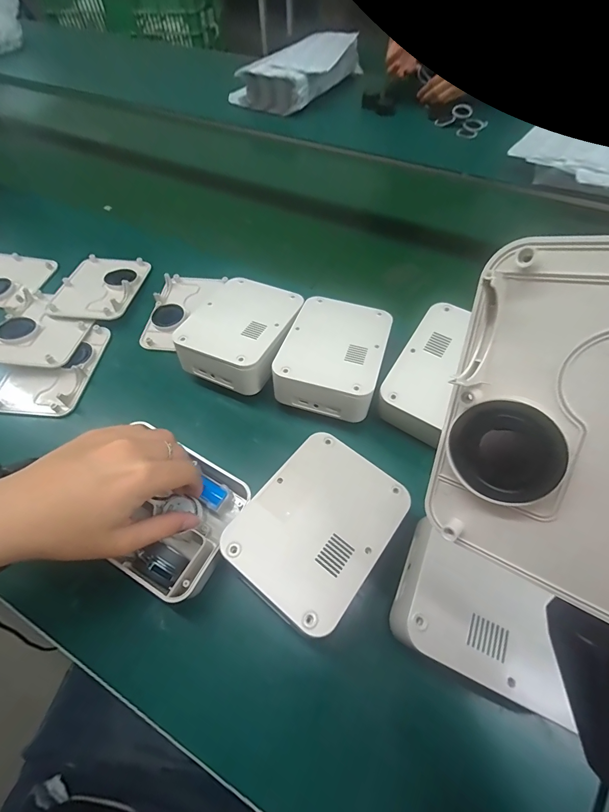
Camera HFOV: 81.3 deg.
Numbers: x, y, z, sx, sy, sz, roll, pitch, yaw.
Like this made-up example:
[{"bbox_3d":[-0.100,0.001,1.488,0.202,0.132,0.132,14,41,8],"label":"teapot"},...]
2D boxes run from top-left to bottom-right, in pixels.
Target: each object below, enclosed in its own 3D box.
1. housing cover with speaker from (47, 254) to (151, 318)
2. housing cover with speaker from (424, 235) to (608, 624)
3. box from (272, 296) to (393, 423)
[{"bbox_3d":[-0.268,-0.160,0.468,0.094,0.021,0.121,1,57,2],"label":"housing cover with speaker"},{"bbox_3d":[0.099,0.009,0.123,0.094,0.124,0.012,22,20,37],"label":"housing cover with speaker"},{"bbox_3d":[0.030,-0.057,0.365,0.101,0.036,0.131,15,59,11],"label":"box"}]

